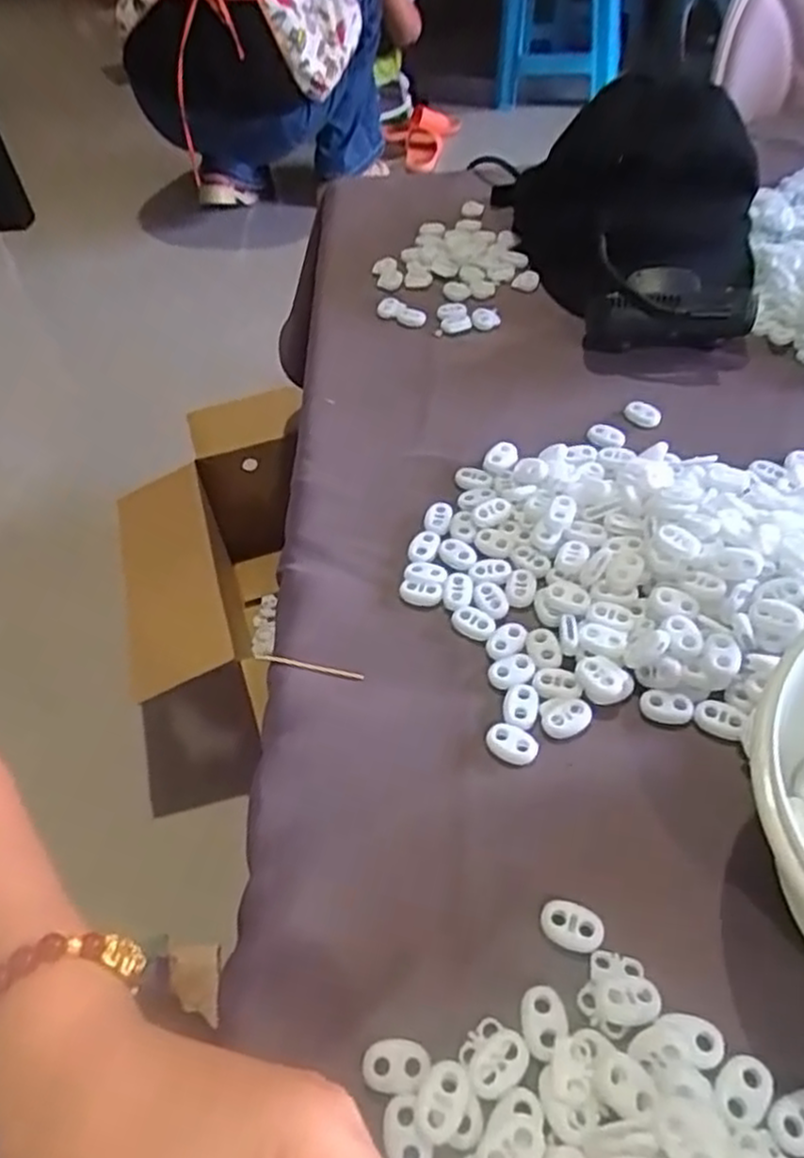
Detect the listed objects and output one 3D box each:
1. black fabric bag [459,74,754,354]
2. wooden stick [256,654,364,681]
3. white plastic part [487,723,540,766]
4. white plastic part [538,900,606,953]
[{"bbox_3d":[0.161,-0.270,0.540,0.183,0.123,0.232,6,50,11],"label":"black fabric bag"},{"bbox_3d":[-0.045,0.042,0.365,0.055,0.004,0.004,10,50,15],"label":"wooden stick"},{"bbox_3d":[0.047,0.071,0.325,0.022,0.004,0.016,13,51,17],"label":"white plastic part"},{"bbox_3d":[0.062,0.126,0.274,0.023,0.004,0.016,17,53,20],"label":"white plastic part"}]

